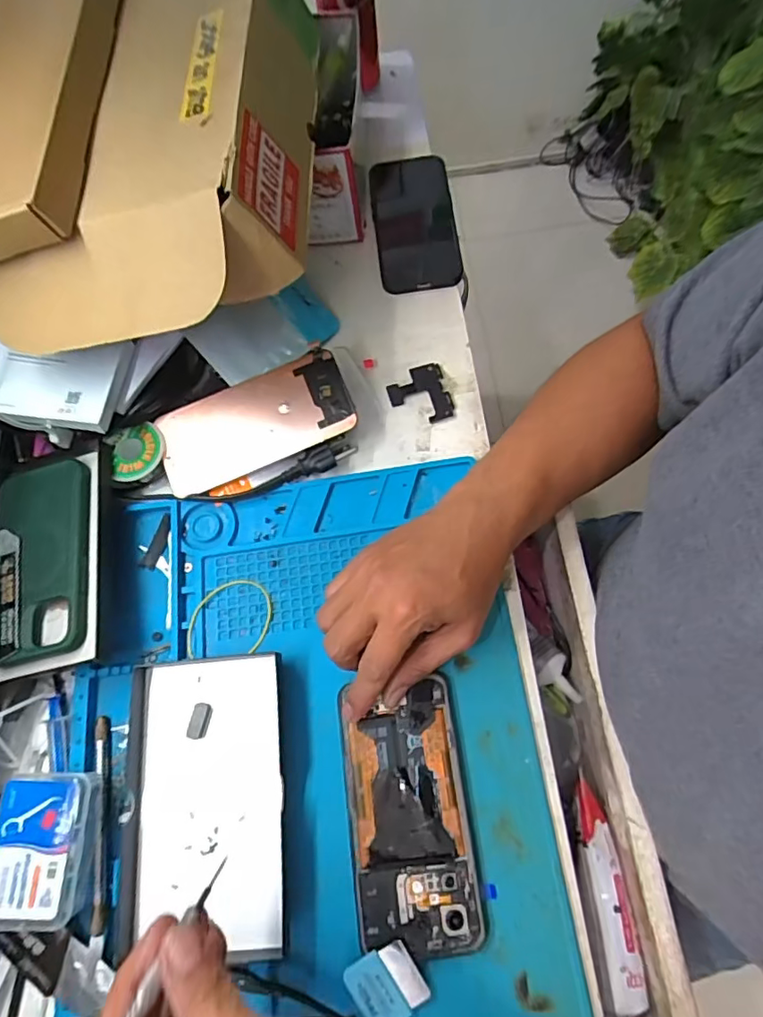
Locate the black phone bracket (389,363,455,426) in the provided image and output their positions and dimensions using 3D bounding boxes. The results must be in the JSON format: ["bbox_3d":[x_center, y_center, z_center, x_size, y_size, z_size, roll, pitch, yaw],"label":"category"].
[{"bbox_3d":[0.032,-0.095,0.451,0.047,0.005,0.054,-15,71,0],"label":"black phone bracket"}]

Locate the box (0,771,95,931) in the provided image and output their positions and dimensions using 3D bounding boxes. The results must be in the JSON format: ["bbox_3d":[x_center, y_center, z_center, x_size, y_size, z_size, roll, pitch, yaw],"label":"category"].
[{"bbox_3d":[-0.213,0.215,0.344,0.059,0.039,0.085,0,71,4],"label":"box"}]

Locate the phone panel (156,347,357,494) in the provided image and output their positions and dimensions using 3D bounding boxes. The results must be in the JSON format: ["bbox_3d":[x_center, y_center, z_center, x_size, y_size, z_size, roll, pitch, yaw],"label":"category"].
[{"bbox_3d":[-0.102,-0.069,0.431,0.155,0.008,0.072,-22,81,4],"label":"phone panel"}]

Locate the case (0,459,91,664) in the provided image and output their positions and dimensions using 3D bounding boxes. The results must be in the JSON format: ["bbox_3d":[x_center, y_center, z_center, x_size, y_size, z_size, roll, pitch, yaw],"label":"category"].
[{"bbox_3d":[-0.253,0.035,0.396,0.073,0.007,0.146,-12,69,1],"label":"case"}]

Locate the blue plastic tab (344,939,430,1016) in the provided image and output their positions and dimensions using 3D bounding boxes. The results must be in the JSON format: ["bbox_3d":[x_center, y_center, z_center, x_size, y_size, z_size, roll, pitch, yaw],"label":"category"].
[{"bbox_3d":[0.003,0.282,0.318,0.038,0.006,0.037,-33,72,-7],"label":"blue plastic tab"}]

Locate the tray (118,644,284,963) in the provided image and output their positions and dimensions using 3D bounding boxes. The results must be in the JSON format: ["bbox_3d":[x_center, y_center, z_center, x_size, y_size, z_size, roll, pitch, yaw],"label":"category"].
[{"bbox_3d":[-0.118,0.188,0.353,0.104,0.020,0.170,-5,71,3],"label":"tray"}]

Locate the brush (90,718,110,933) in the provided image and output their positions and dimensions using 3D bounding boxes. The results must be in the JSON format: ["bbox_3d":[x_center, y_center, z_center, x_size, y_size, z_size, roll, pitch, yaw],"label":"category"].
[{"bbox_3d":[-0.189,0.208,0.360,0.008,0.010,0.126,-11,71,1],"label":"brush"}]

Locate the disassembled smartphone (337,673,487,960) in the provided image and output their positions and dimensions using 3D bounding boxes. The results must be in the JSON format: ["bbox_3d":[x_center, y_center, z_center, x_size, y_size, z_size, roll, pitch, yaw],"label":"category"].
[{"bbox_3d":[0.017,0.197,0.348,0.076,0.008,0.151,-7,70,-4],"label":"disassembled smartphone"}]

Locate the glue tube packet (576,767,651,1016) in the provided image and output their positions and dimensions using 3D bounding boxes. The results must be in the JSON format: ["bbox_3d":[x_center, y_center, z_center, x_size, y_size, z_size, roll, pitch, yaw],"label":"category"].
[{"bbox_3d":[0.155,0.275,0.366,0.032,0.016,0.160,-5,71,3],"label":"glue tube packet"}]

